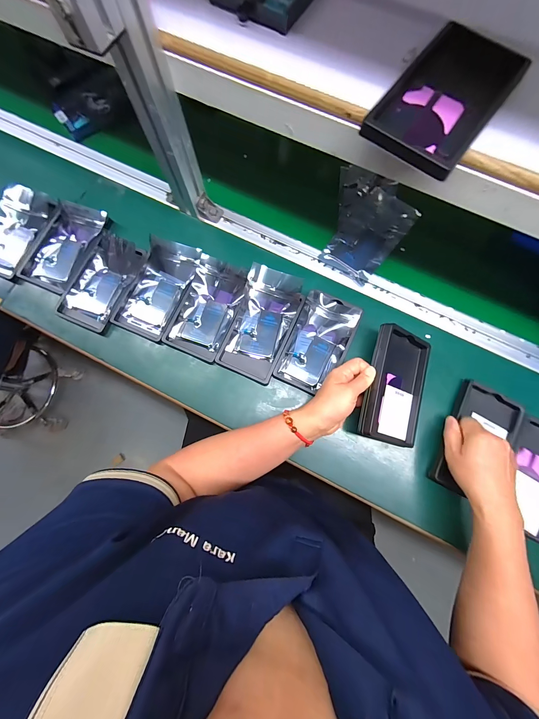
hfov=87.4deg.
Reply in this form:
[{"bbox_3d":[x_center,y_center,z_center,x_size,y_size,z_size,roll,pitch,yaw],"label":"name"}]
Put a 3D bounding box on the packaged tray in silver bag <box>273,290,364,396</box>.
[{"bbox_3d":[0.078,-0.028,0.445,0.088,0.019,0.156,24,80,5],"label":"packaged tray in silver bag"}]

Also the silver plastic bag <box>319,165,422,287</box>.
[{"bbox_3d":[0.162,-0.247,0.500,0.156,0.019,0.191,36,82,7],"label":"silver plastic bag"}]

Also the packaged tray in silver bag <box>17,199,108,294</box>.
[{"bbox_3d":[-0.356,-0.197,0.487,0.097,0.020,0.157,27,81,6],"label":"packaged tray in silver bag"}]

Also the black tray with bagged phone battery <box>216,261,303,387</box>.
[{"bbox_3d":[-0.011,-0.057,0.447,0.094,0.028,0.171,21,80,5],"label":"black tray with bagged phone battery"}]

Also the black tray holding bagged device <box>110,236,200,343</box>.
[{"bbox_3d":[-0.186,-0.119,0.467,0.092,0.031,0.162,25,80,6],"label":"black tray holding bagged device"}]

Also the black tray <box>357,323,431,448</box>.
[{"bbox_3d":[0.183,0.038,0.407,0.094,0.018,0.160,22,78,-25],"label":"black tray"}]

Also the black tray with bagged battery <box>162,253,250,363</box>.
[{"bbox_3d":[-0.101,-0.084,0.455,0.090,0.023,0.158,24,80,5],"label":"black tray with bagged battery"}]

